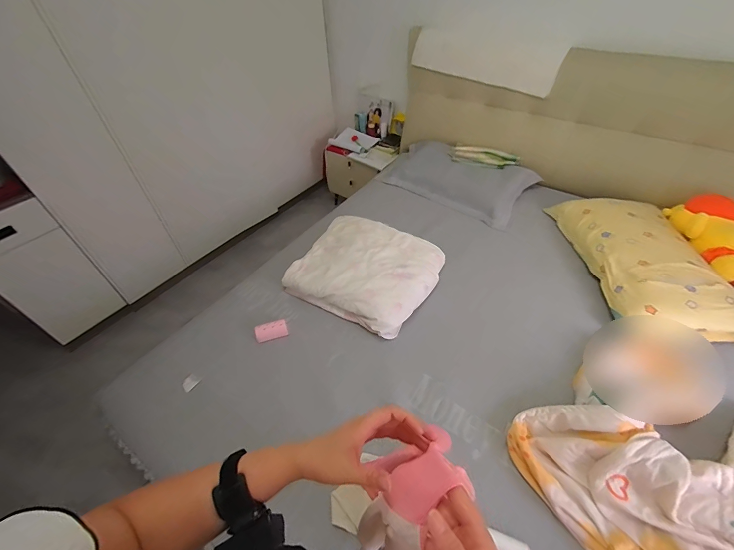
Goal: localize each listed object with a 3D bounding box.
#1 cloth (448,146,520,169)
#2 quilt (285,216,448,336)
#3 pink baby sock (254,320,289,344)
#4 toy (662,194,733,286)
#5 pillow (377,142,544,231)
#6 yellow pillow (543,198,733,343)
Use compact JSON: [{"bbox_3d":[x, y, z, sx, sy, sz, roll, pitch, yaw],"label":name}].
[{"bbox_3d":[0.593,-0.594,1.694,0.326,0.066,0.122,17,49,19],"label":"cloth"},{"bbox_3d":[0.002,-0.034,1.282,0.498,0.119,0.455,22,51,23],"label":"quilt"},{"bbox_3d":[-0.329,0.197,1.155,0.106,0.049,0.048,-17,47,-13],"label":"pink baby sock"},{"bbox_3d":[1.337,-0.141,1.258,0.227,0.171,0.415,-11,62,-7],"label":"toy"},{"bbox_3d":[0.429,-0.493,1.709,0.706,0.127,0.413,25,52,25],"label":"pillow"},{"bbox_3d":[1.035,-0.075,1.255,0.405,0.111,0.706,-2,46,2],"label":"yellow pillow"}]

